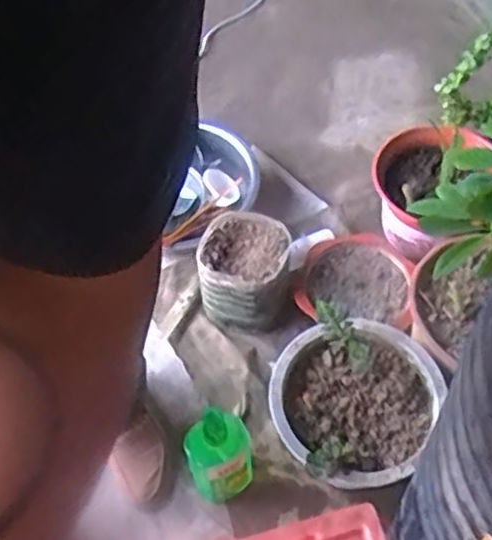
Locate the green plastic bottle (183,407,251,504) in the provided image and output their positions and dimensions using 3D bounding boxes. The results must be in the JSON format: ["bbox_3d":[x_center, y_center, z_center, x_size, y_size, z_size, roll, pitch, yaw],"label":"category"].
[{"bbox_3d":[-0.039,0.286,1.078,0.096,0.248,0.066,-17,57,-8],"label":"green plastic bottle"}]

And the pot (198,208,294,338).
[{"bbox_3d":[-0.001,0.009,1.309,0.164,0.153,0.176,4,57,6],"label":"pot"}]

